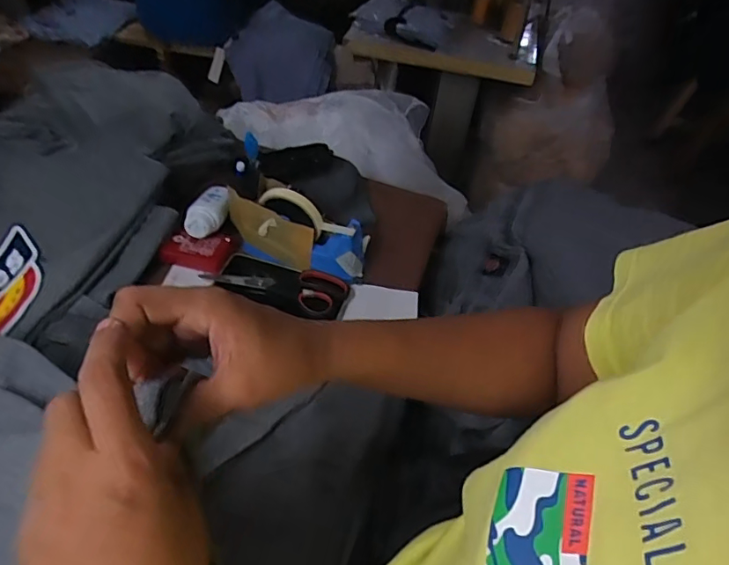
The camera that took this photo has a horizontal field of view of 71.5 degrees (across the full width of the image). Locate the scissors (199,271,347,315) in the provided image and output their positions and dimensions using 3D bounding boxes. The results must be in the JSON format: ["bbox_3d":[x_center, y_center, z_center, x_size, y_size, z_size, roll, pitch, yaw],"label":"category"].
[{"bbox_3d":[-0.114,-0.002,0.637,0.179,0.007,0.063,12,48,5],"label":"scissors"}]

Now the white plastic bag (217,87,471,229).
[{"bbox_3d":[-0.019,-0.294,0.990,0.489,0.090,0.260,18,48,10],"label":"white plastic bag"}]

